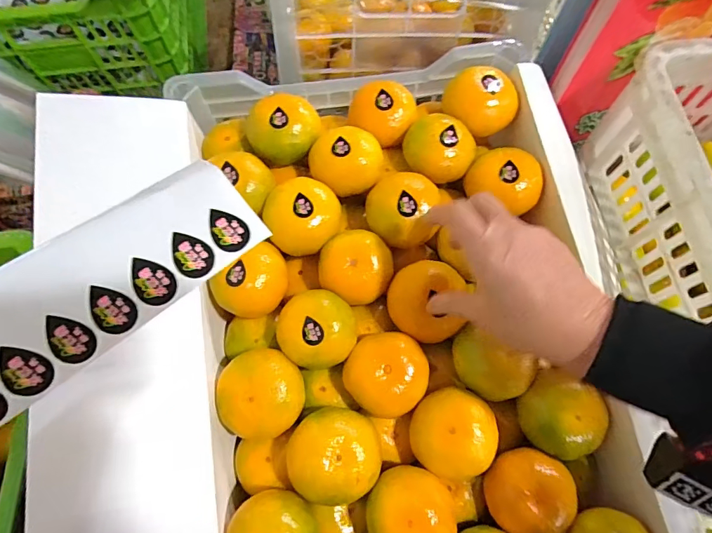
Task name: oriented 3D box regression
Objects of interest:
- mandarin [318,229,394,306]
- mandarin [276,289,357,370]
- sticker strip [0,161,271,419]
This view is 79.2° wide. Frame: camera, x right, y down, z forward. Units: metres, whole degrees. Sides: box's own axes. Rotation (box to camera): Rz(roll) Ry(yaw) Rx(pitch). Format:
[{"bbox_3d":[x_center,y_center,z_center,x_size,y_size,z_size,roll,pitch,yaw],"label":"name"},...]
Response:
[{"bbox_3d":[0.000,0.003,0.382,0.061,0.046,0.059,0,69,0],"label":"mandarin"},{"bbox_3d":[-0.032,0.055,0.363,0.063,0.044,0.060,0,69,0],"label":"mandarin"},{"bbox_3d":[-0.139,0.025,0.179,0.209,0.022,0.053,-38,98,-19],"label":"sticker strip"}]

